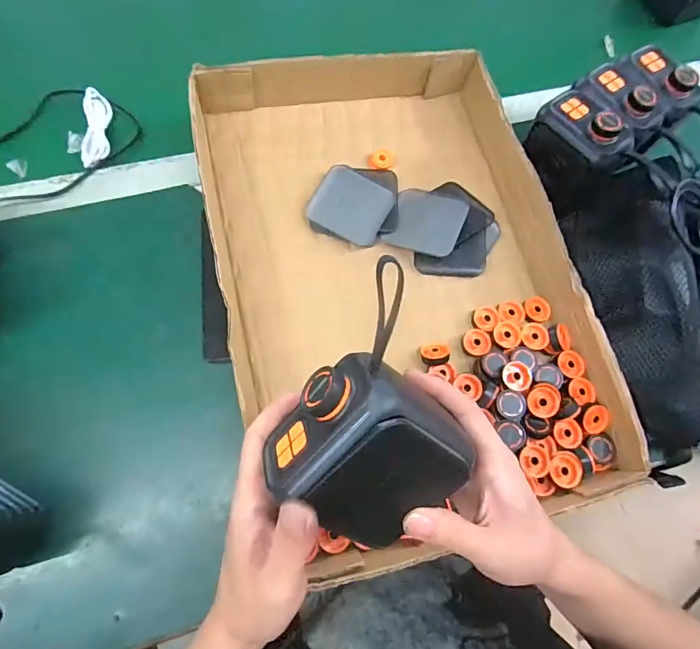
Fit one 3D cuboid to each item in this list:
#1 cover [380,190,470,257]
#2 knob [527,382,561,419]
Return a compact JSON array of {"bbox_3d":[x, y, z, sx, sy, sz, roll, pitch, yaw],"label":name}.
[{"bbox_3d":[0.078,-0.105,0.438,0.072,0.004,0.074,16,67,18],"label":"cover"},{"bbox_3d":[0.168,0.067,0.378,0.025,0.014,0.030,40,74,7],"label":"knob"}]

